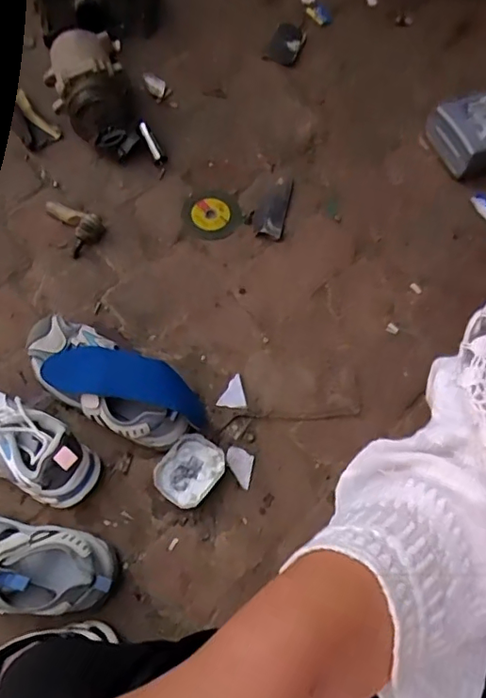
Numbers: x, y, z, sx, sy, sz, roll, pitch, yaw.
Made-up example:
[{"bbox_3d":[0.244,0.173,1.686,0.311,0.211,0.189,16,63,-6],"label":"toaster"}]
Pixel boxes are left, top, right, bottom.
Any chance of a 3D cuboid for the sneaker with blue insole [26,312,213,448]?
[{"bbox_3d":[-0.180,0.047,0.749,0.267,0.094,0.108,29,66,10],"label":"sneaker with blue insole"}]

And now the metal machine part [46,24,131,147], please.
[{"bbox_3d":[-0.264,-0.451,0.939,0.132,0.132,0.182,-13,68,-10],"label":"metal machine part"}]

